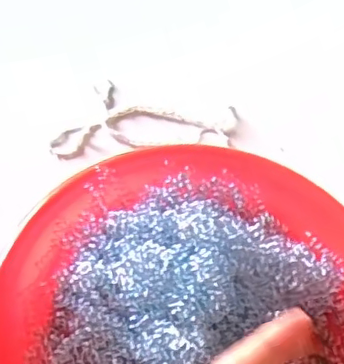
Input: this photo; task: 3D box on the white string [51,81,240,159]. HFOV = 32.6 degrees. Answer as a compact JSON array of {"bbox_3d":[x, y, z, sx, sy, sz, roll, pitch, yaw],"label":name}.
[{"bbox_3d":[-0.019,-0.050,0.424,0.132,0.004,0.066,-5,57,-8],"label":"white string"}]

